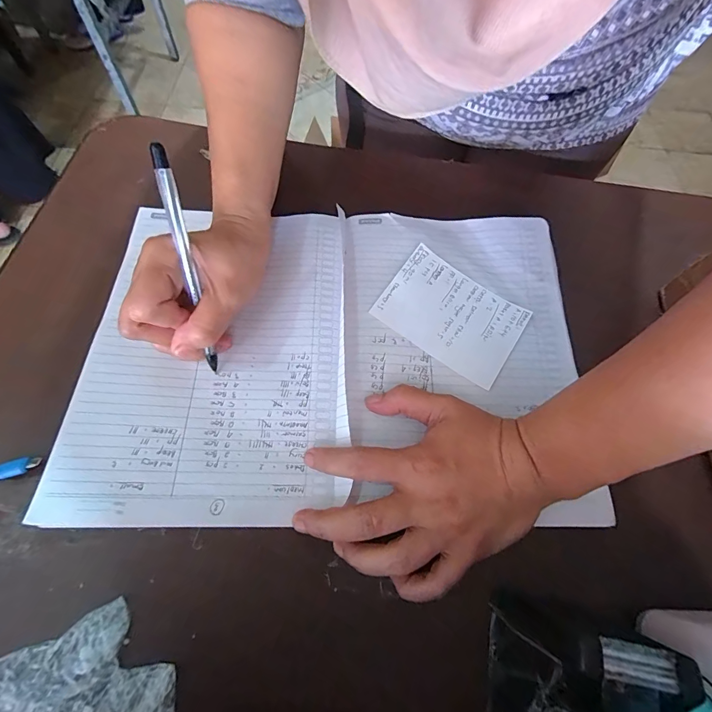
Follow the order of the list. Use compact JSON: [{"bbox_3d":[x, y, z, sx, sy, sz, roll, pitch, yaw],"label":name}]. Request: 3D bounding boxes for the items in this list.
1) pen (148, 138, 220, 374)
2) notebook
[{"bbox_3d":[-0.101,-0.049,0.227,0.007,0.139,0.006,-5,30,-5],"label":"pen"},{"bbox_3d":[-0.011,-0.010,0.274,0.344,0.020,0.239,1,64,-2],"label":"notebook"}]

